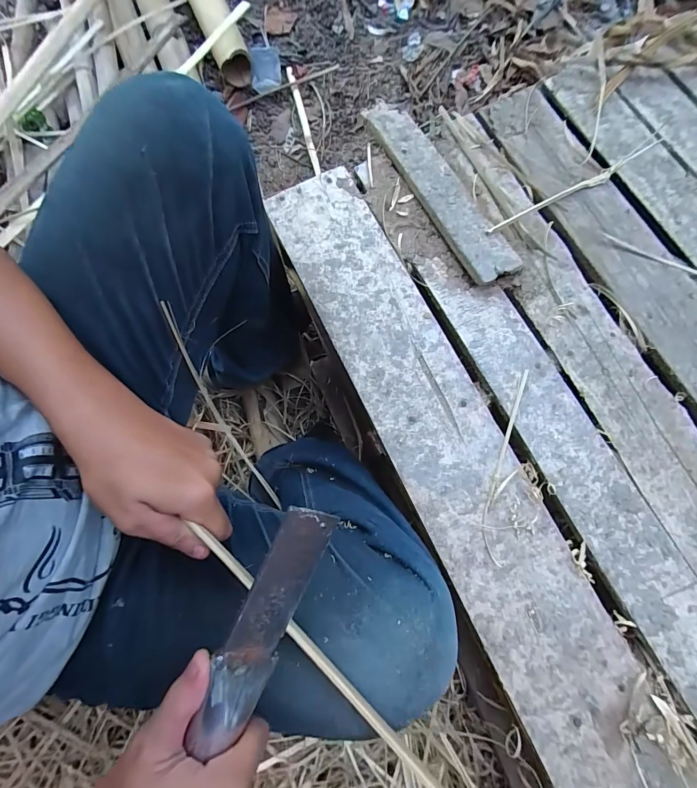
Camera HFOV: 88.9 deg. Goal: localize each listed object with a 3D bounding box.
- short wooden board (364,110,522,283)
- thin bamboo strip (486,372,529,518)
[{"bbox_3d":[0.110,-0.257,0.442,0.058,0.018,0.279,-28,77,-6],"label":"short wooden board"},{"bbox_3d":[0.168,0.046,0.372,0.007,0.008,0.158,20,77,6],"label":"thin bamboo strip"}]

